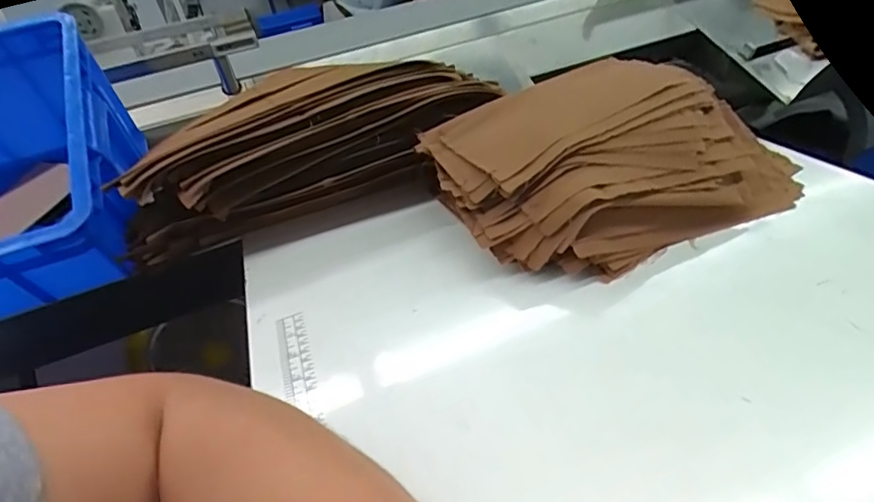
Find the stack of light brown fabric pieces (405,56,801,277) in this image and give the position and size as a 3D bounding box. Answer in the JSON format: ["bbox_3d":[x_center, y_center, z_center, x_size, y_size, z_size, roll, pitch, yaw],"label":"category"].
[{"bbox_3d":[0.150,-0.087,0.471,0.294,0.116,0.206,-22,35,-14],"label":"stack of light brown fabric pieces"}]

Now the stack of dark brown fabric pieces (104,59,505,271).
[{"bbox_3d":[-0.136,-0.112,0.571,0.411,0.122,0.177,-17,34,-8],"label":"stack of dark brown fabric pieces"}]

